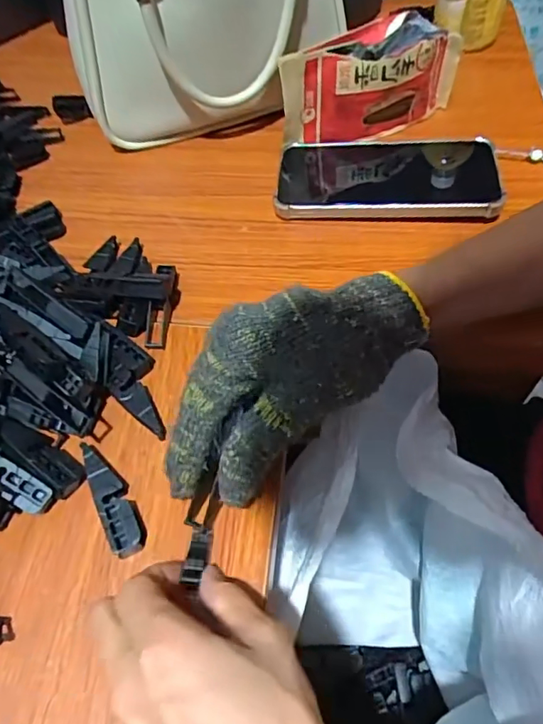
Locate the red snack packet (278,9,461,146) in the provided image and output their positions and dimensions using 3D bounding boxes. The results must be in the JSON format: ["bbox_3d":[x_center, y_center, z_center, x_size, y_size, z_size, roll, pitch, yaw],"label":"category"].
[{"bbox_3d":[0.085,-0.227,0.431,0.156,0.086,0.039,-29,60,-16],"label":"red snack packet"}]

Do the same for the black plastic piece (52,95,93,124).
[{"bbox_3d":[-0.185,-0.236,0.483,0.031,0.023,0.013,-12,57,-6],"label":"black plastic piece"}]

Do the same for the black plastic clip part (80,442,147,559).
[{"bbox_3d":[-0.084,0.072,0.278,0.018,0.013,0.064,-24,59,-14],"label":"black plastic clip part"}]

